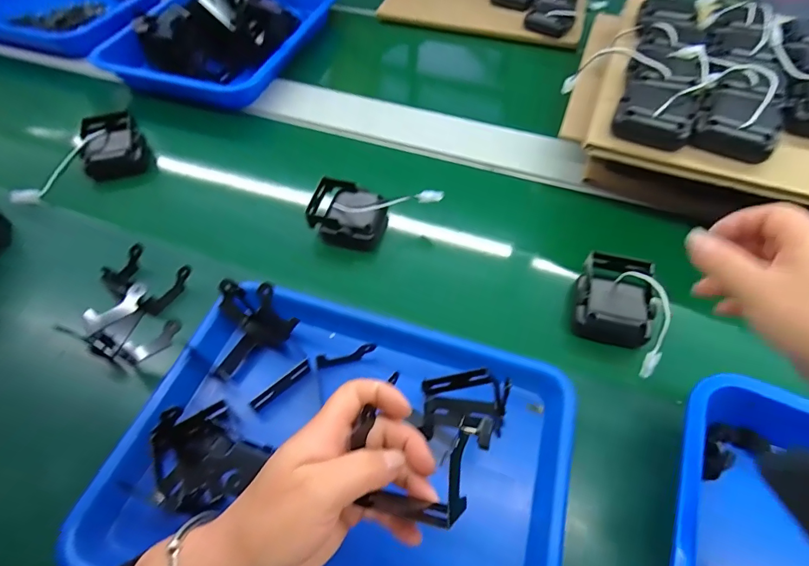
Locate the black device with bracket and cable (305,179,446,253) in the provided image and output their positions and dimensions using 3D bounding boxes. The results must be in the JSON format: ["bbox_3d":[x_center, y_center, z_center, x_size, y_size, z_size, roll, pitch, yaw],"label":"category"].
[{"bbox_3d":[-0.041,-0.070,0.491,0.146,0.054,0.070,14,56,9],"label":"black device with bracket and cable"}]

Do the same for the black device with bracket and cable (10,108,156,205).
[{"bbox_3d":[-0.402,-0.157,0.541,0.146,0.047,0.090,-35,63,-22],"label":"black device with bracket and cable"}]

